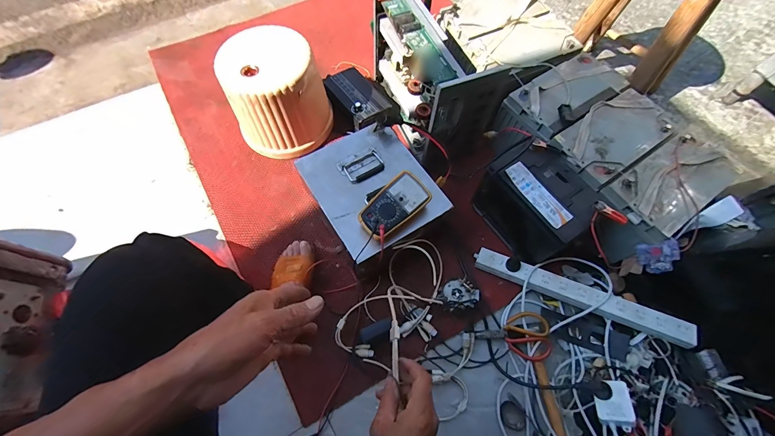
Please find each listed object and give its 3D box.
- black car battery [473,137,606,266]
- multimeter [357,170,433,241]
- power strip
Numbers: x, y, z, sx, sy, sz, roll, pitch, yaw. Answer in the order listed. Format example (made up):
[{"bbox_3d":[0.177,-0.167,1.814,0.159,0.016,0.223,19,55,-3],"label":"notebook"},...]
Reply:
[{"bbox_3d":[0.376,-0.042,0.854,0.191,0.215,0.247,-36,73,-17],"label":"black car battery"},{"bbox_3d":[0.014,-0.024,0.749,0.165,0.056,0.087,-39,74,-17],"label":"multimeter"},{"bbox_3d":[0.463,0.184,0.815,0.489,0.033,0.062,20,65,20],"label":"power strip"}]

